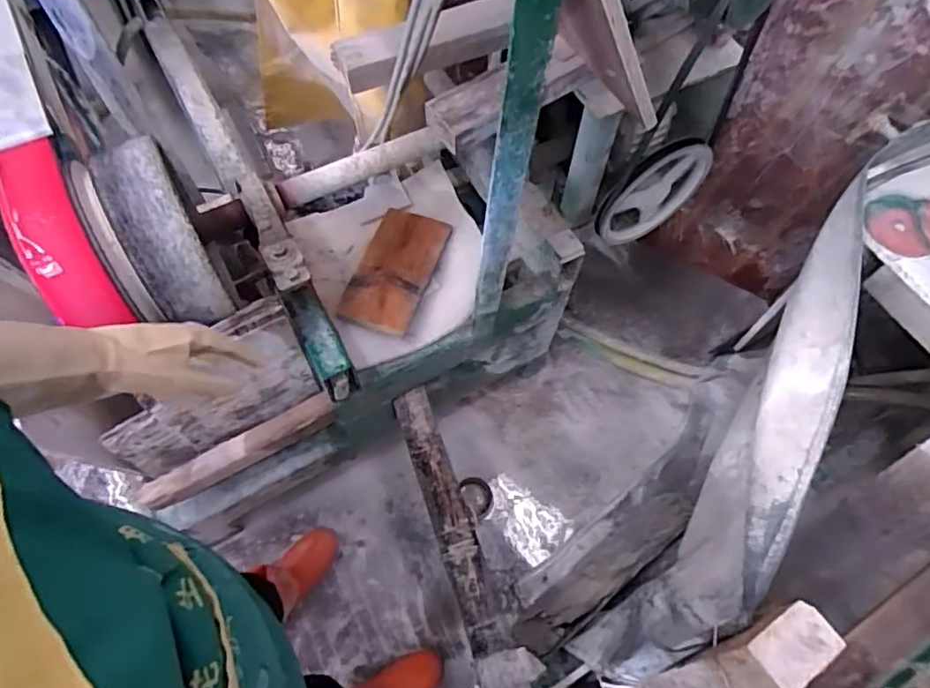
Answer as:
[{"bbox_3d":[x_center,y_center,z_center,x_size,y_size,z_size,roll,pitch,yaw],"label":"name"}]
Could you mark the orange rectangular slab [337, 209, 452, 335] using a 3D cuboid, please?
[{"bbox_3d":[-0.121,-0.131,1.042,0.125,0.022,0.242,18,64,7],"label":"orange rectangular slab"}]

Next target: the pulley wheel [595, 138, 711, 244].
[{"bbox_3d":[0.308,-0.250,0.991,0.188,0.202,0.032,-23,66,-13],"label":"pulley wheel"}]

